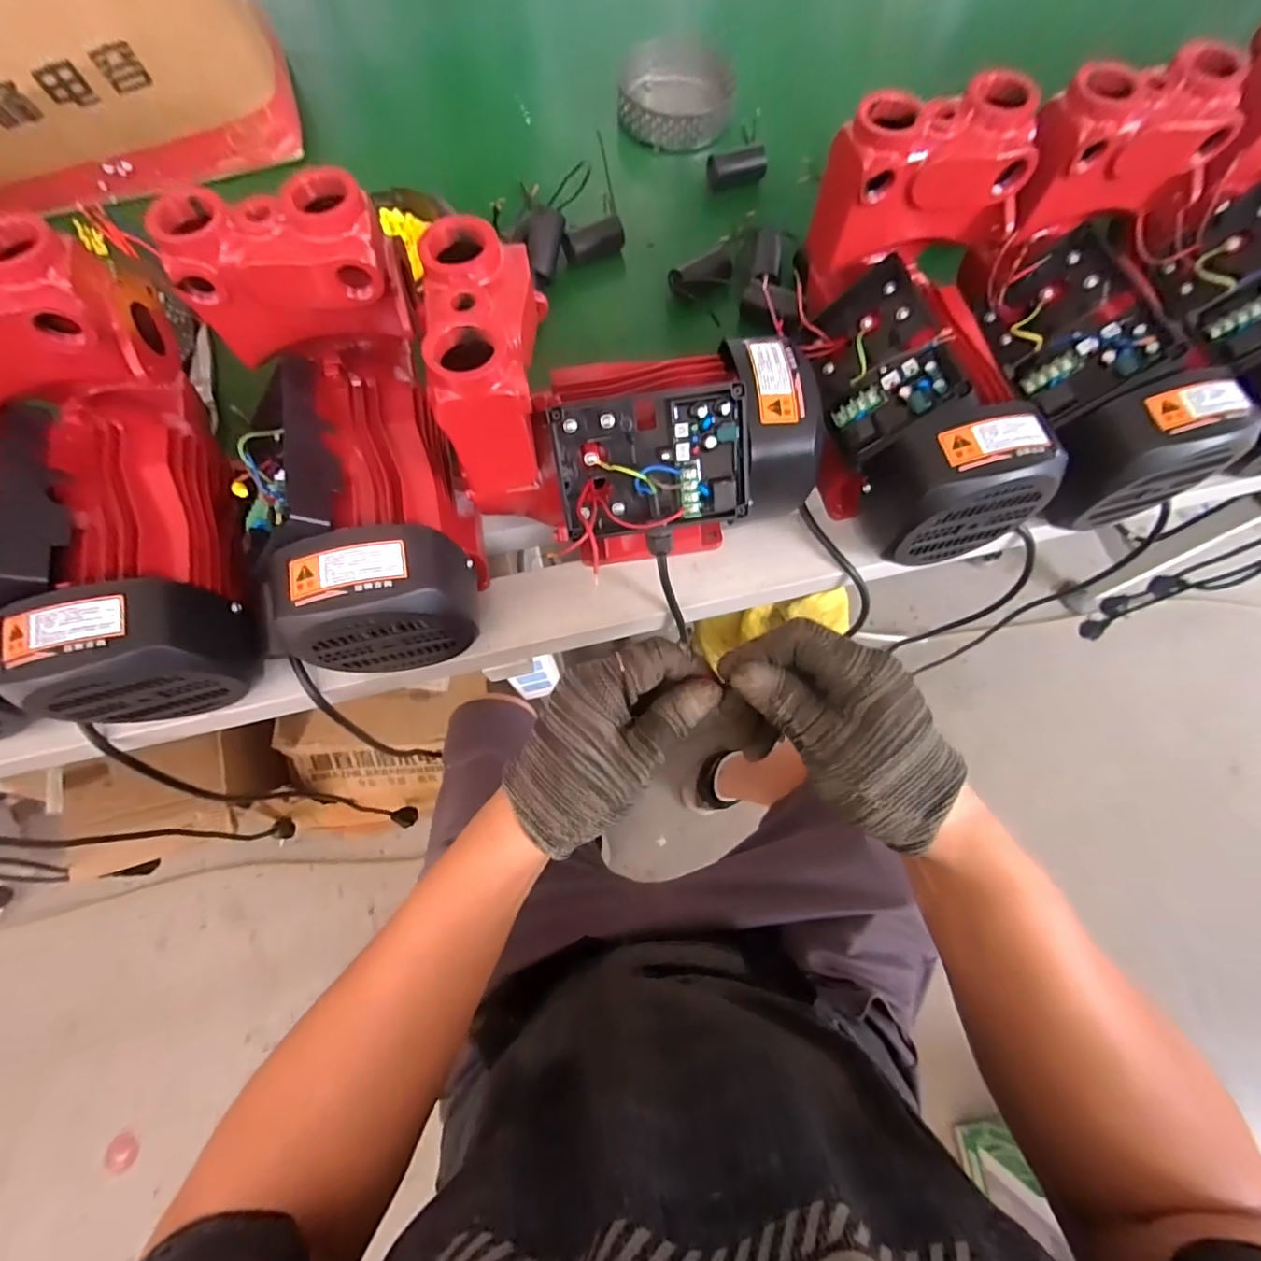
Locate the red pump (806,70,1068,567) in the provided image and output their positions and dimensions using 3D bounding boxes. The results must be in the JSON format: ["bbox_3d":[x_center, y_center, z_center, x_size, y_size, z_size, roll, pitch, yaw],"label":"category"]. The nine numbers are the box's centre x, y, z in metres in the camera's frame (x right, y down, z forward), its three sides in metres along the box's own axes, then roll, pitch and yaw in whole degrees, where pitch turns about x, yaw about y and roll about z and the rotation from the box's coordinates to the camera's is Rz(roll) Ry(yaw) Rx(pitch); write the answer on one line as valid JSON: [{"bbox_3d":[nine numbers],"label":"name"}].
[{"bbox_3d":[0.205,-0.192,0.395,0.124,0.117,0.273,-11,93,-4],"label":"red pump"}]

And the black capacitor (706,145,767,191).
[{"bbox_3d":[0.113,-0.500,0.604,0.062,0.030,0.027,-7,71,-3],"label":"black capacitor"}]

